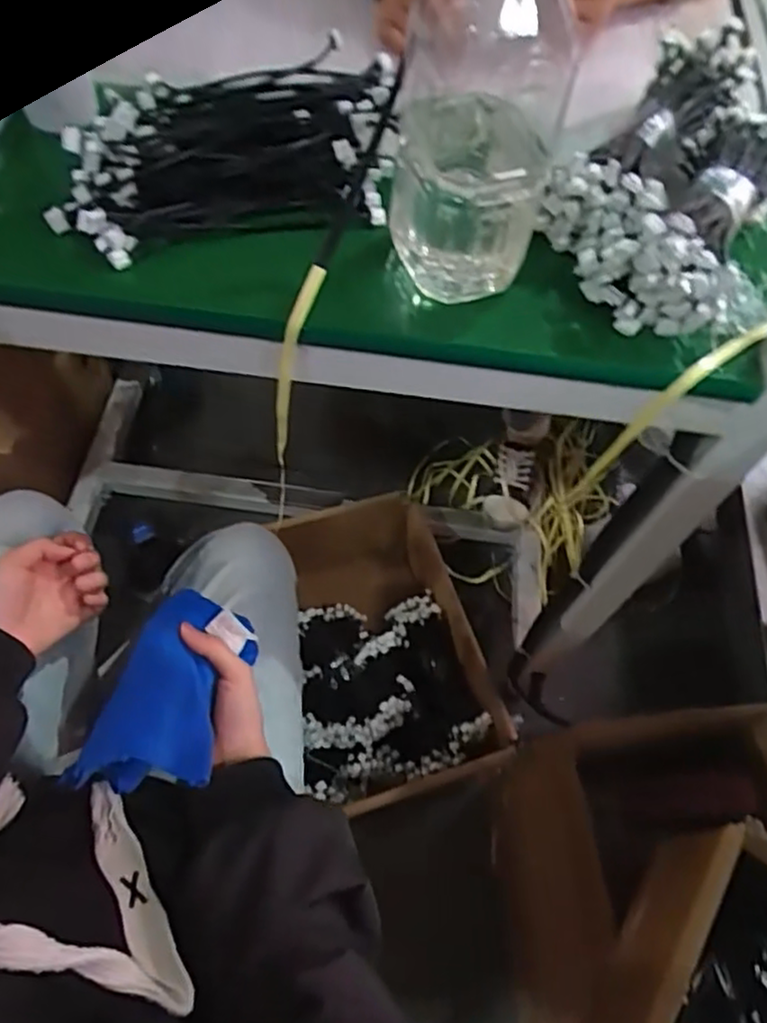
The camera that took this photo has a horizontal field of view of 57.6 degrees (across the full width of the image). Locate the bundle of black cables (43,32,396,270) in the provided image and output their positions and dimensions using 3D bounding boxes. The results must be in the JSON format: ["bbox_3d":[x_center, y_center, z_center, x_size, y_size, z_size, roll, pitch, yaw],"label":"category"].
[{"bbox_3d":[-0.114,-0.277,0.523,0.261,0.040,0.189,-11,61,-11],"label":"bundle of black cables"}]

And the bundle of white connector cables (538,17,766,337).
[{"bbox_3d":[0.227,-0.232,0.503,0.139,0.071,0.250,33,63,14],"label":"bundle of white connector cables"}]

